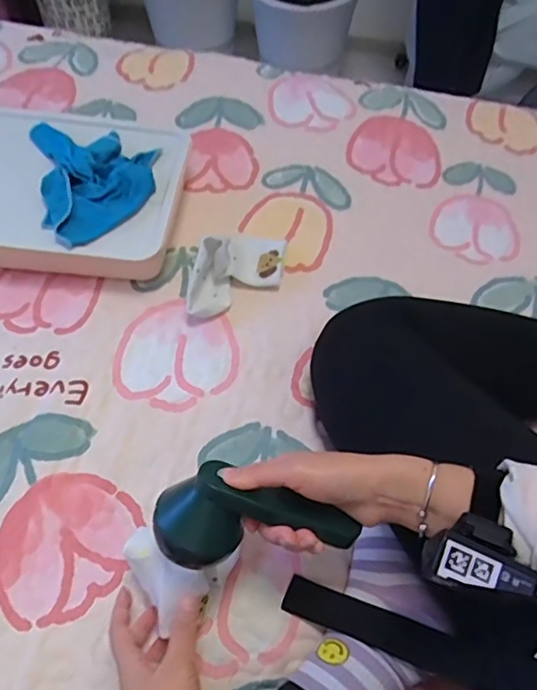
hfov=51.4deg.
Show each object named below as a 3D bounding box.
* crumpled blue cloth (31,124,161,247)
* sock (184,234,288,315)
[{"bbox_3d":[-0.213,-0.218,0.693,0.142,0.034,0.204,-13,58,-9],"label":"crumpled blue cloth"},{"bbox_3d":[-0.035,-0.095,0.680,0.098,0.057,0.135,12,60,5],"label":"sock"}]

